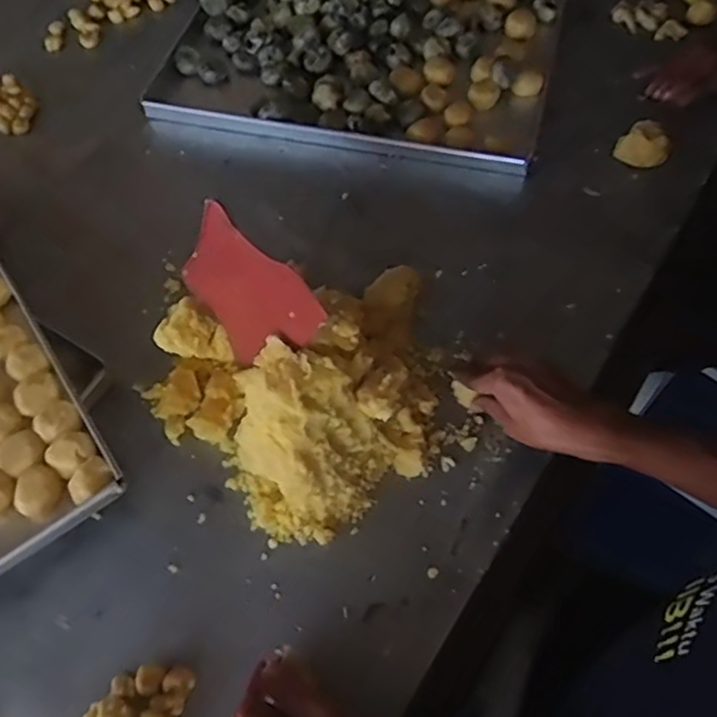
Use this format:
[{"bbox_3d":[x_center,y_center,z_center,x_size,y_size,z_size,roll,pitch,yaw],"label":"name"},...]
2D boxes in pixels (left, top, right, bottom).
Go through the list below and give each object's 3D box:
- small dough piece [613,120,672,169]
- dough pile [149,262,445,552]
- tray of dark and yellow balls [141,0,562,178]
[{"bbox_3d":[0.337,-0.257,0.793,0.058,0.031,0.058,21,65,15],"label":"small dough piece"},{"bbox_3d":[-0.060,0.034,0.619,0.282,0.105,0.238,-12,61,-3],"label":"dough pile"},{"bbox_3d":[0.022,-0.506,0.944,0.512,0.058,0.546,12,63,10],"label":"tray of dark and yellow balls"}]

